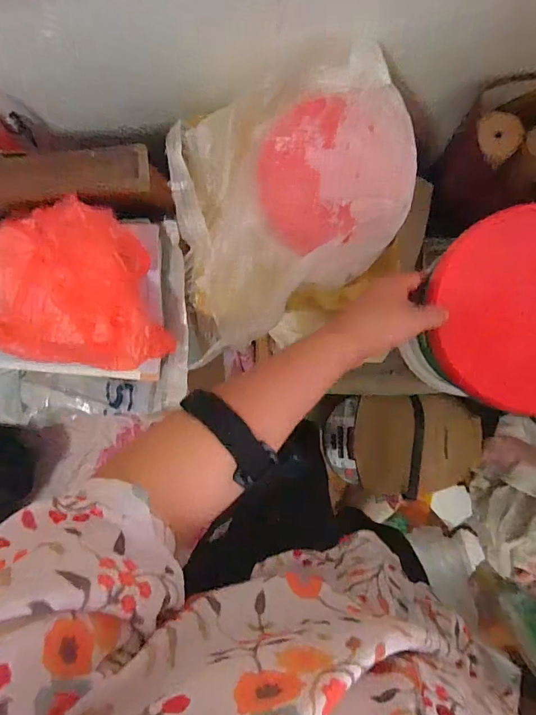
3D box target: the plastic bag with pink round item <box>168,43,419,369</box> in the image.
[{"bbox_3d":[0.029,-0.193,0.544,0.319,0.066,0.312,-14,92,8],"label":"plastic bag with pink round item"}]

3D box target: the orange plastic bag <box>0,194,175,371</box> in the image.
[{"bbox_3d":[-0.280,-0.081,0.568,0.263,0.112,0.206,-5,93,7],"label":"orange plastic bag"}]

